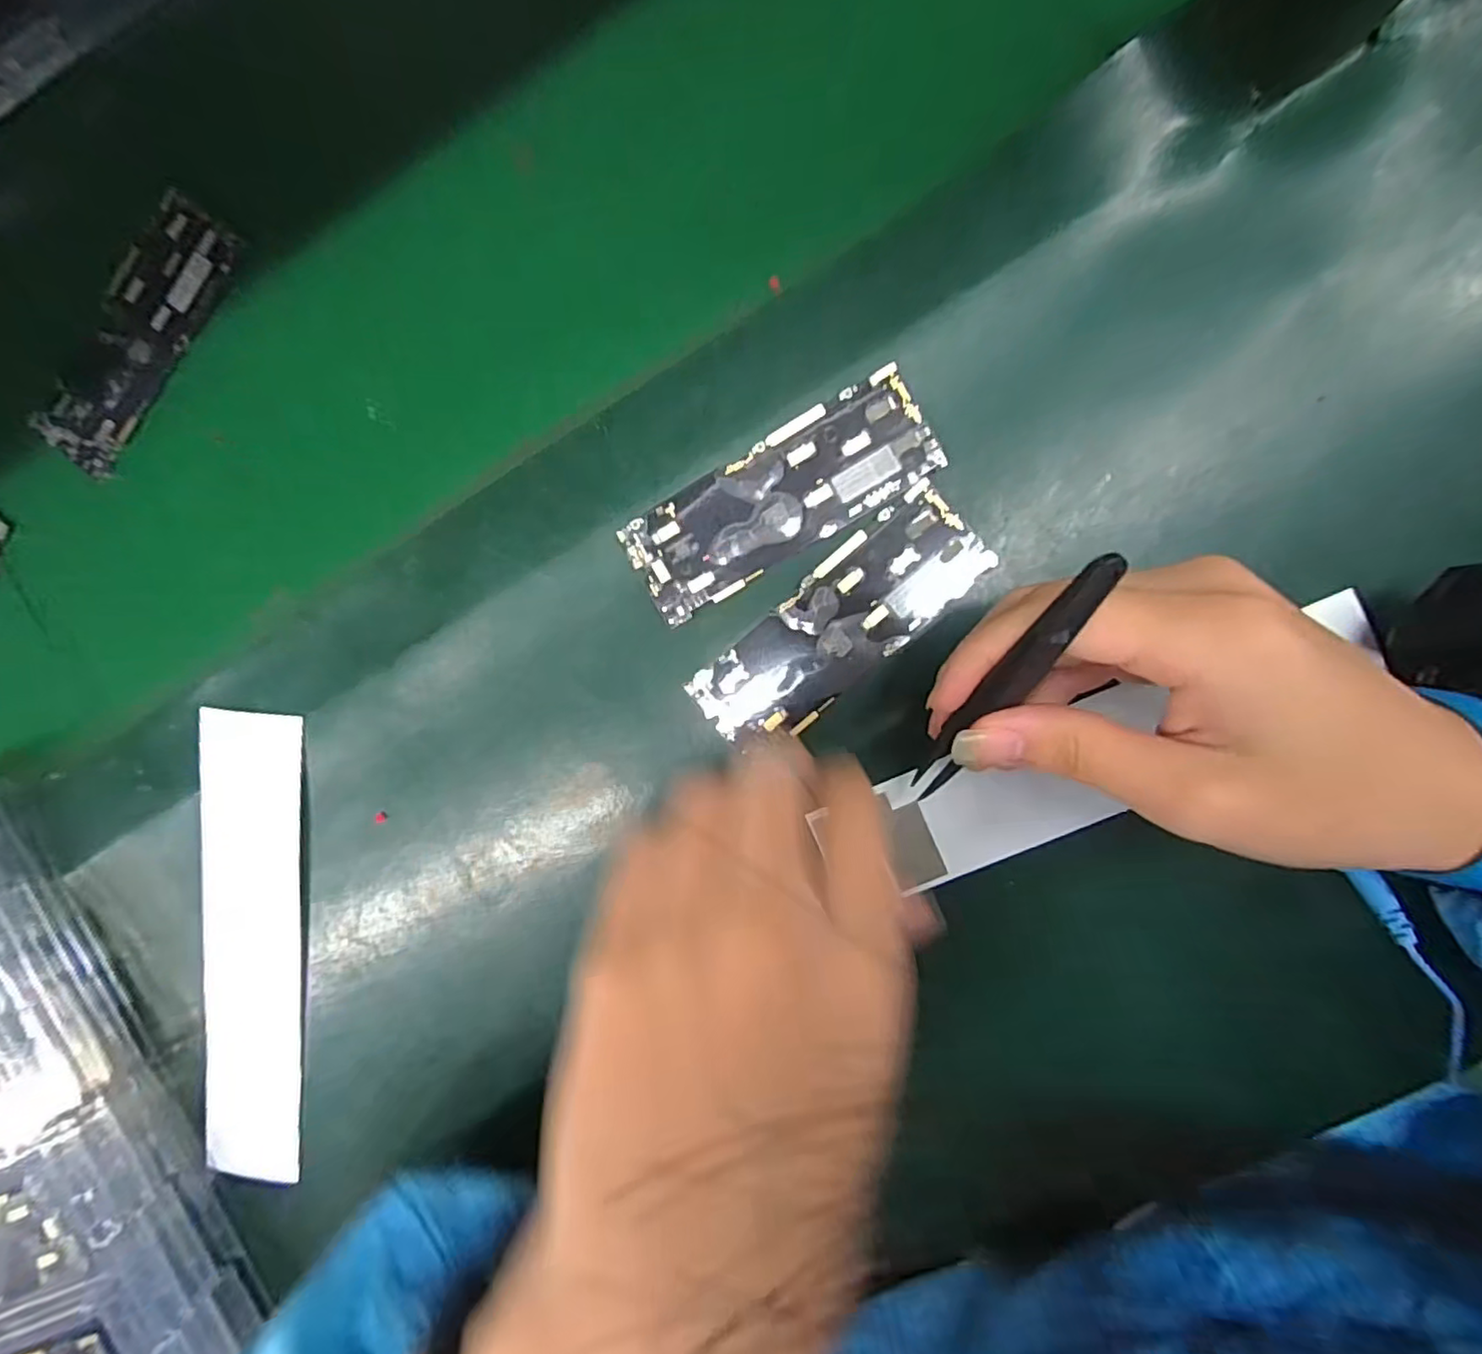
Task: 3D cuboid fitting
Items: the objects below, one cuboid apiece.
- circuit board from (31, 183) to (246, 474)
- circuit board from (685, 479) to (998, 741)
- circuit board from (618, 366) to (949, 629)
[{"bbox_3d":[-0.265,-0.149,0.283,0.041,0.012,0.122,36,97,1],"label":"circuit board"},{"bbox_3d":[0.038,-0.020,0.251,0.122,0.004,0.044,-42,90,7],"label":"circuit board"},{"bbox_3d":[0.015,-0.069,0.248,0.122,0.004,0.043,-31,91,7],"label":"circuit board"}]

